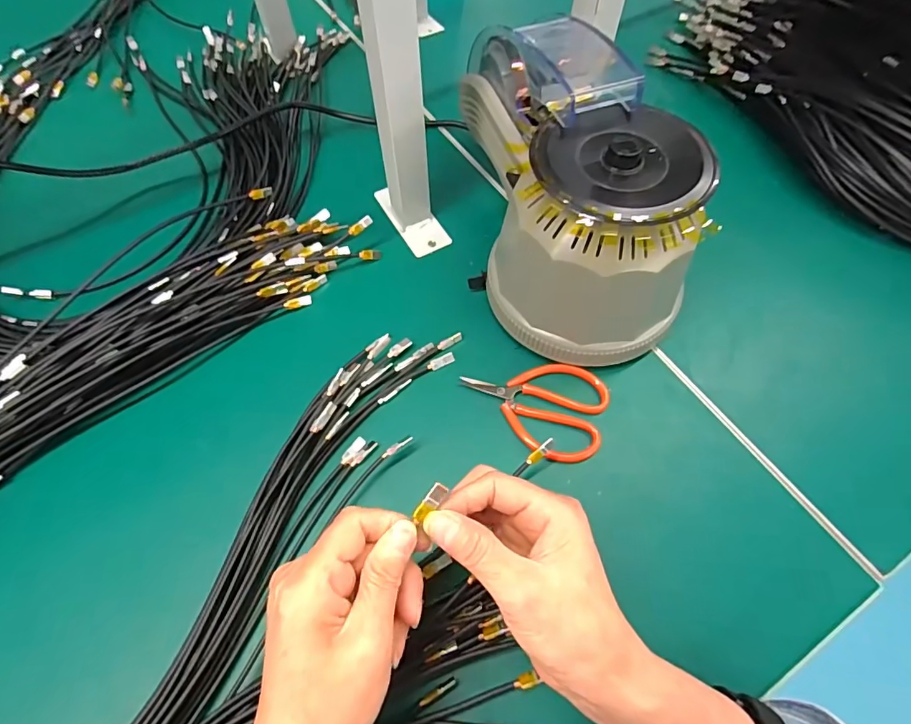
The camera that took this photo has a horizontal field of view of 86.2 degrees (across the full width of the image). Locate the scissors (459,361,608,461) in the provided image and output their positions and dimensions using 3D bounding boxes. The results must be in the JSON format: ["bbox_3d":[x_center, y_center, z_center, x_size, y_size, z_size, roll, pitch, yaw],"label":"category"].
[{"bbox_3d":[0.060,0.031,0.377,0.110,0.015,0.072,16,63,9],"label":"scissors"}]

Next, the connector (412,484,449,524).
[{"bbox_3d":[-0.012,0.068,0.236,0.007,0.006,0.021,40,92,21],"label":"connector"}]

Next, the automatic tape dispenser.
[{"bbox_3d":[0.094,-0.110,0.357,0.134,0.189,0.174,-29,65,-13],"label":"automatic tape dispenser"}]

